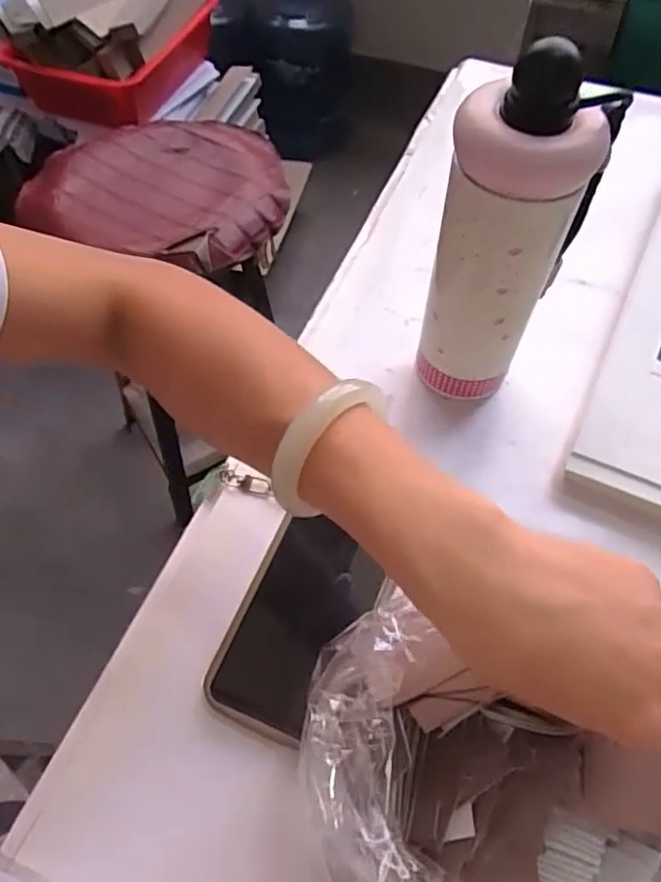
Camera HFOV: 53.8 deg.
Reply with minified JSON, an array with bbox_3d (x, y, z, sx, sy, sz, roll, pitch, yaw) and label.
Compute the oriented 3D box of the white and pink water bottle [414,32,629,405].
[{"bbox_3d":[0.109,-0.119,0.413,0.075,0.232,0.069,22,59,13],"label":"white and pink water bottle"}]

